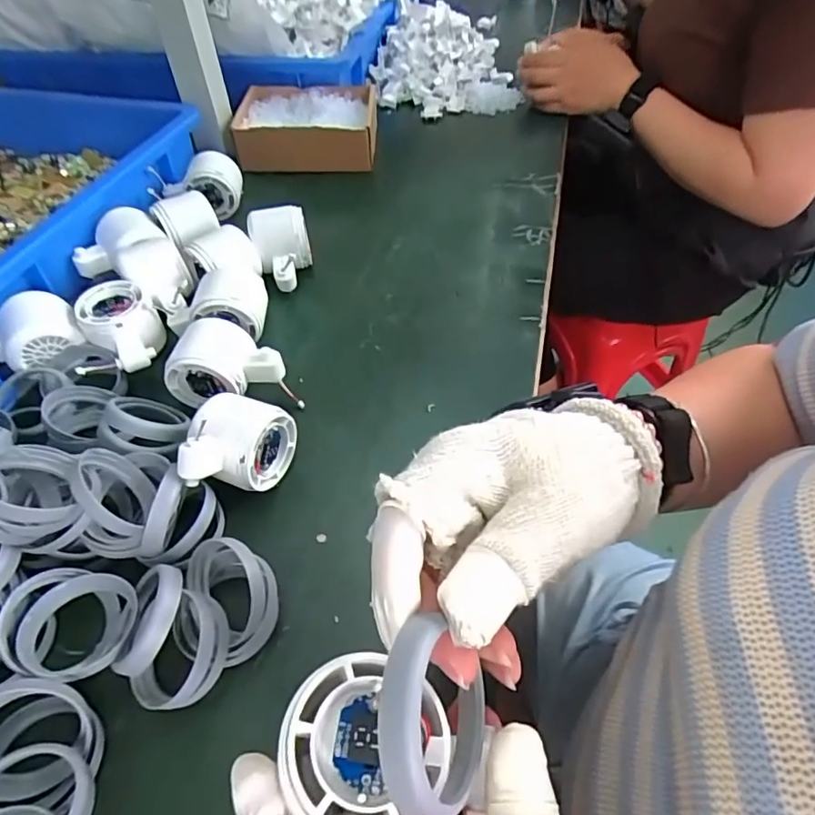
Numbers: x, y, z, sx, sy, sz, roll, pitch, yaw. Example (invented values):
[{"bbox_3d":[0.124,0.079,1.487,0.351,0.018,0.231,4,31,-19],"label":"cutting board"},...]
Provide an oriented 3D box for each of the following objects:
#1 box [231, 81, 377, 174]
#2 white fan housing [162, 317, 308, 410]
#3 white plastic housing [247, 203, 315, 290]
[{"bbox_3d":[-0.126,-0.365,0.710,0.162,0.053,0.153,1,49,0],"label":"box"},{"bbox_3d":[-0.129,-0.032,0.425,0.095,0.054,0.054,6,49,5],"label":"white fan housing"},{"bbox_3d":[-0.120,-0.150,0.527,0.052,0.055,0.066,-12,50,-11],"label":"white plastic housing"}]

